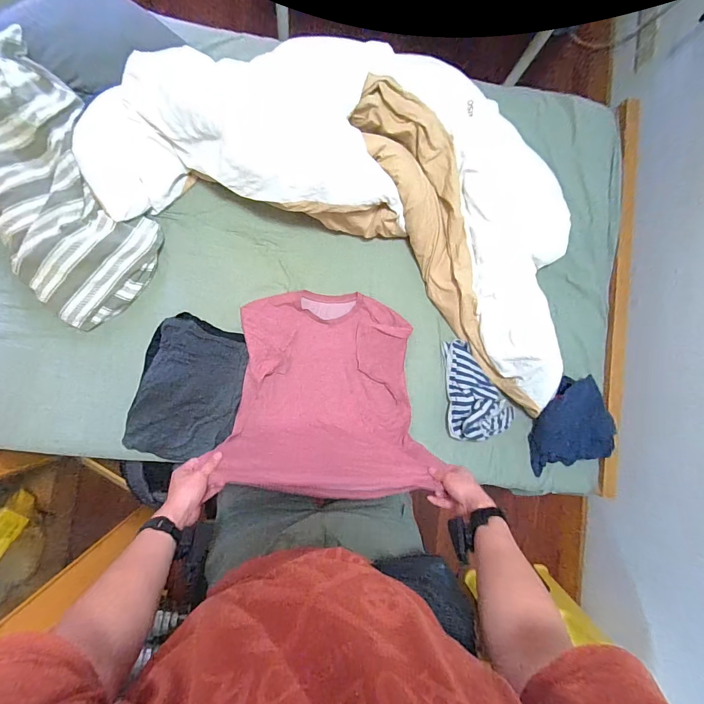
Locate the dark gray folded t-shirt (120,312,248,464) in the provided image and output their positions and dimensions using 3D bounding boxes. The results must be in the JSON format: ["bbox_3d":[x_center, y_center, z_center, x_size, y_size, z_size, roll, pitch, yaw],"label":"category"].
[{"bbox_3d":[-0.414,0.095,0.939,0.257,0.058,0.362,11,85,-6],"label":"dark gray folded t-shirt"}]

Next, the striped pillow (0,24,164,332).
[{"bbox_3d":[-0.729,-0.384,0.886,0.345,0.122,0.616,-35,91,-8],"label":"striped pillow"}]

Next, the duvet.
[{"bbox_3d":[0.051,-0.430,0.954,1.318,0.199,0.695,24,84,-5],"label":"duvet"}]

